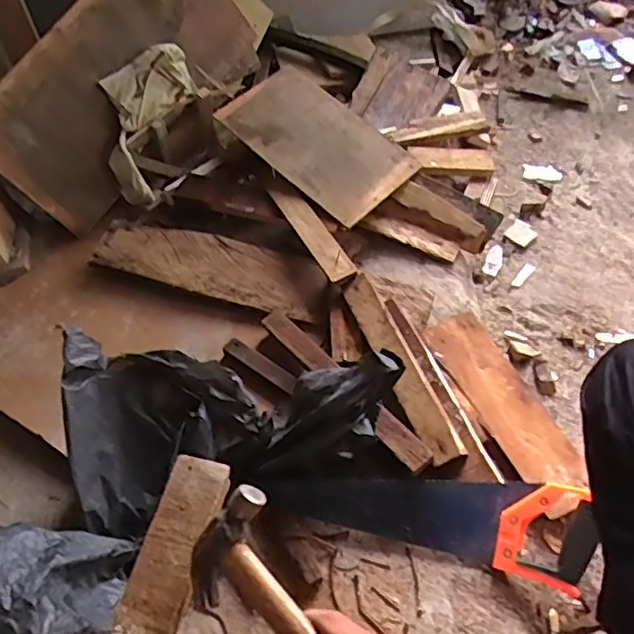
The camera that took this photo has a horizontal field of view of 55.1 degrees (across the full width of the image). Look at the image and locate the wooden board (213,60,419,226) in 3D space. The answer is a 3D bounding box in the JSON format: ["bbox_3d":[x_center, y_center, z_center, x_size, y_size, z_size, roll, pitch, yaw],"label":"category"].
[{"bbox_3d":[-0.002,-0.315,1.073,0.330,0.020,0.194,41,68,17],"label":"wooden board"}]

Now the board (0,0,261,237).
[{"bbox_3d":[-0.340,-0.435,1.120,0.028,0.285,0.559,18,68,49],"label":"board"}]

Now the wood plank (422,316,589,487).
[{"bbox_3d":[0.260,0.112,0.856,0.114,0.013,0.283,-20,60,-27],"label":"wood plank"}]

